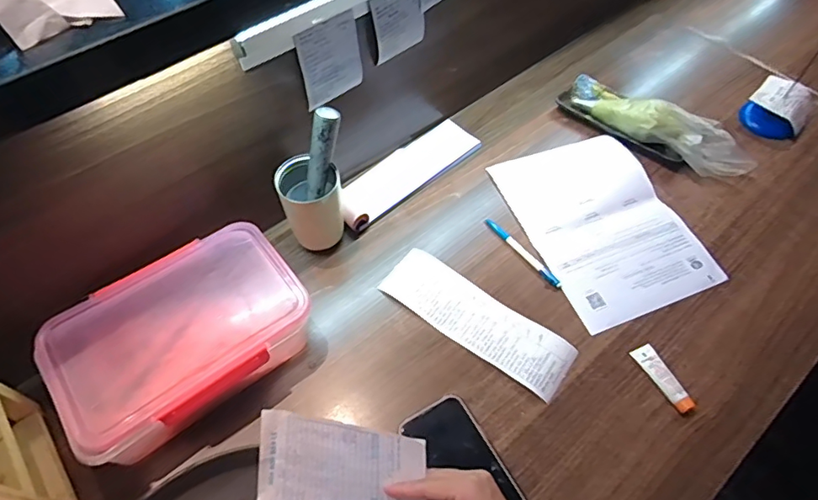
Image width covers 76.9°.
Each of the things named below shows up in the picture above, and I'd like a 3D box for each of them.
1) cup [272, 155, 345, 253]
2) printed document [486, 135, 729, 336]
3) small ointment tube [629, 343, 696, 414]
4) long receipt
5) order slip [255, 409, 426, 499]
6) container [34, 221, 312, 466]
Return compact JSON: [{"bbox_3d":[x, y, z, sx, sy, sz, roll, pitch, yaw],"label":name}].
[{"bbox_3d":[-0.121,-0.056,0.658,0.075,0.107,0.072,0,57,0],"label":"cup"},{"bbox_3d":[0.268,-0.045,0.725,0.208,0.014,0.287,-19,59,-12],"label":"printed document"},{"bbox_3d":[0.296,0.147,0.598,0.025,0.018,0.084,-22,60,-14],"label":"small ointment tube"},{"bbox_3d":[0.084,0.084,0.644,0.245,0.008,0.077,33,62,19],"label":"long receipt"},{"bbox_3d":[-0.070,0.228,0.500,0.173,0.024,0.119,3,89,20],"label":"order slip"},{"bbox_3d":[-0.244,0.103,0.578,0.255,0.083,0.181,-34,63,-20],"label":"container"}]

